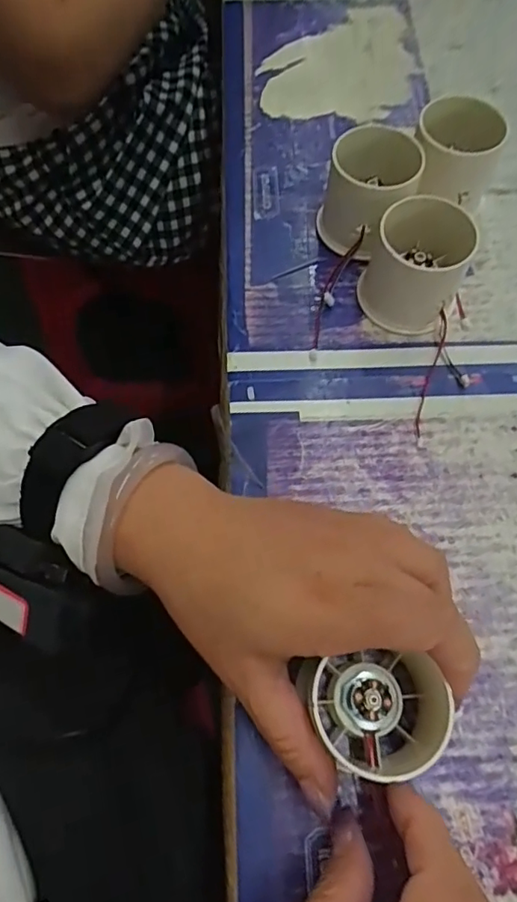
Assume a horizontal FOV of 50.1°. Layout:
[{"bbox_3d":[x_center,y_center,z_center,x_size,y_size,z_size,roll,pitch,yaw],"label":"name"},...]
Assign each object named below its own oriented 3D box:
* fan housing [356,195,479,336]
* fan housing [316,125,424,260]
[{"bbox_3d":[0.088,-0.105,0.307,0.052,0.049,0.059,23,69,10],"label":"fan housing"},{"bbox_3d":[0.063,-0.146,0.321,0.050,0.054,0.047,12,68,6],"label":"fan housing"}]

